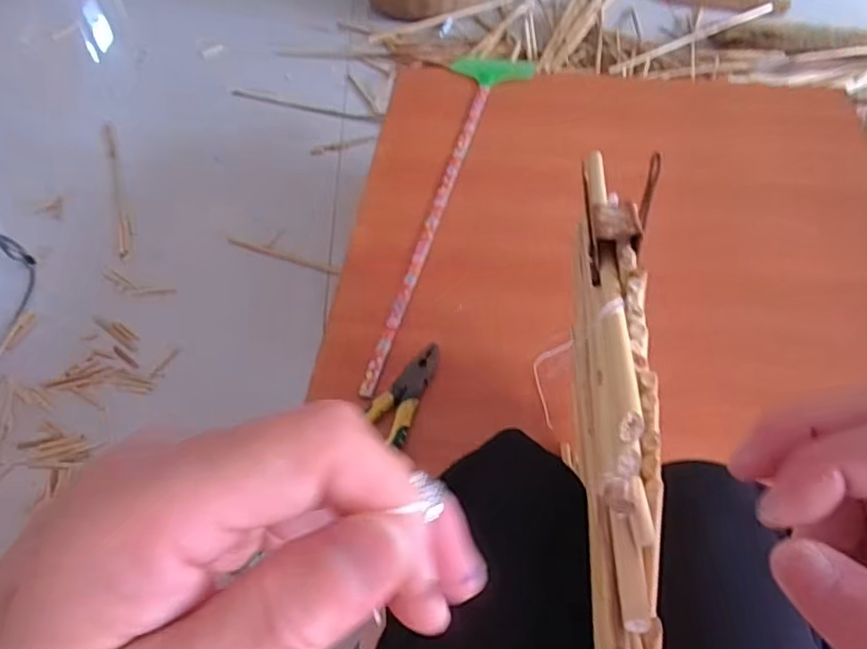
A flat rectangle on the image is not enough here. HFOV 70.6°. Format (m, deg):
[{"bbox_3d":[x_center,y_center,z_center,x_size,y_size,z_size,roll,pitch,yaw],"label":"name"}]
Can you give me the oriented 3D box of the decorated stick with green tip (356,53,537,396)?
[{"bbox_3d":[0.015,-0.179,0.841,0.120,0.026,0.647,13,56,10],"label":"decorated stick with green tip"}]

